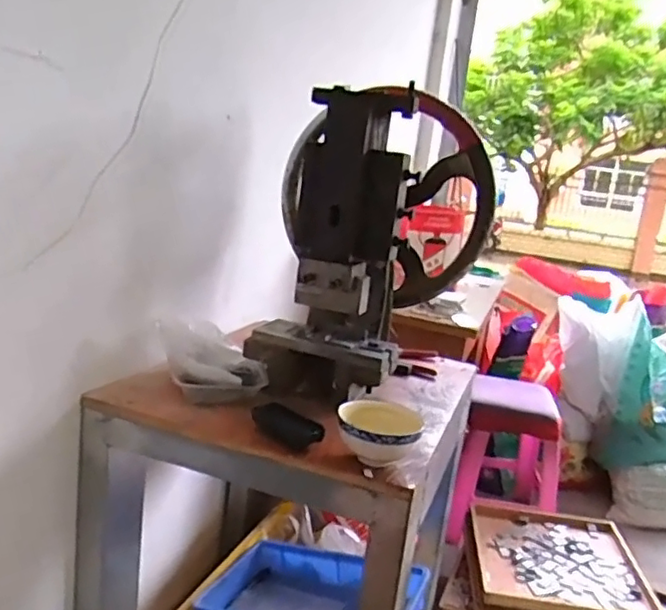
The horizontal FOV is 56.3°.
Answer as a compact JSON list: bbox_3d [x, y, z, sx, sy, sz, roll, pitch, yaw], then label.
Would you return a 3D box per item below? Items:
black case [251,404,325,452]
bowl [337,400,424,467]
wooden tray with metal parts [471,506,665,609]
[{"bbox_3d":[-0.063,0.168,0.858,0.115,0.029,0.046,18,17,38],"label":"black case"},{"bbox_3d":[0.058,0.168,0.804,0.110,0.057,0.089,9,13,7],"label":"bowl"},{"bbox_3d":[0.580,0.642,1.588,0.431,0.047,0.437,9,13,5],"label":"wooden tray with metal parts"}]

